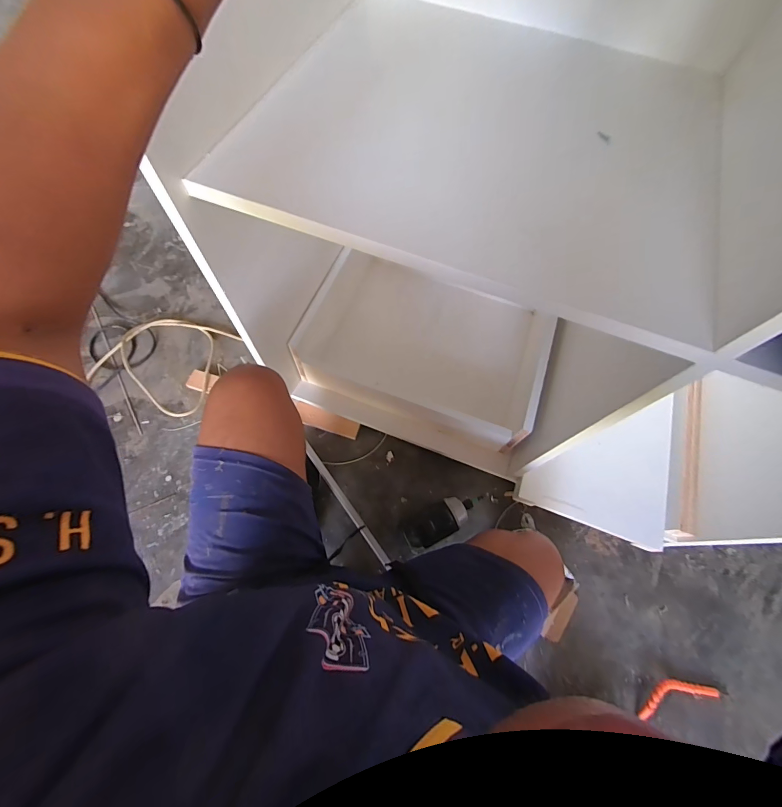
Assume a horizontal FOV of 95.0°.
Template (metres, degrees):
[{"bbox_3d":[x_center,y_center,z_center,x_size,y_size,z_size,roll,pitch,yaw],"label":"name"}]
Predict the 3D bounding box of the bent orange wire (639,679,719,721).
[{"bbox_3d":[0.582,0.595,0.734,0.170,0.020,0.048,-12,68,-8],"label":"bent orange wire"}]

